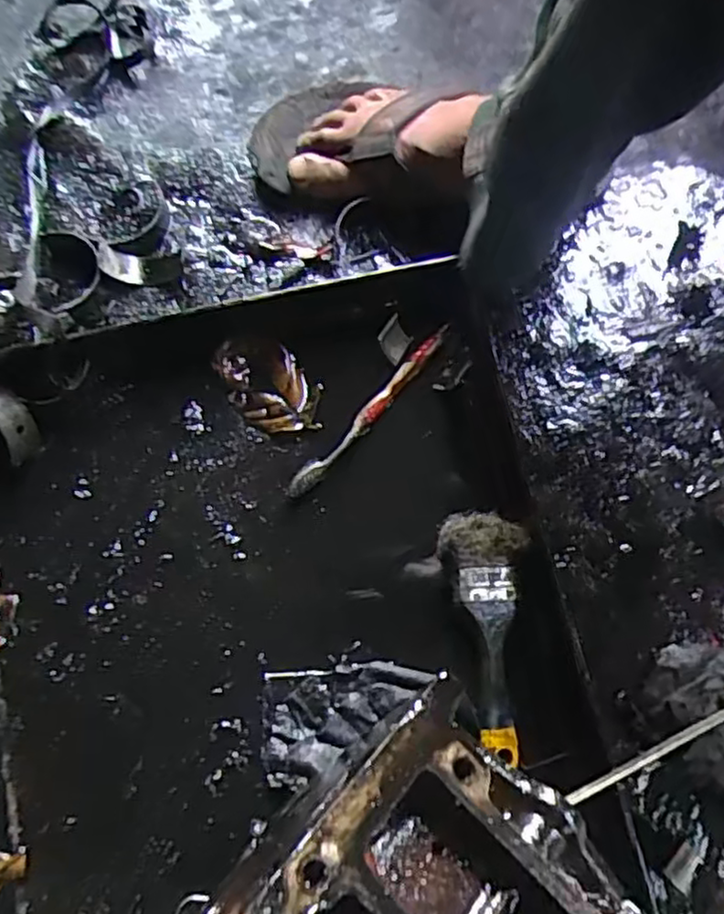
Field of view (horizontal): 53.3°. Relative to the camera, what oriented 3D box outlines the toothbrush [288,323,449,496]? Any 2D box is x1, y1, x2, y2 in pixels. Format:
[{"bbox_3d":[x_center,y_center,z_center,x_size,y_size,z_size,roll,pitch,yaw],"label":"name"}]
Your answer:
[{"bbox_3d":[0.006,-0.033,0.506,0.015,0.013,0.161,41,77,11],"label":"toothbrush"}]

